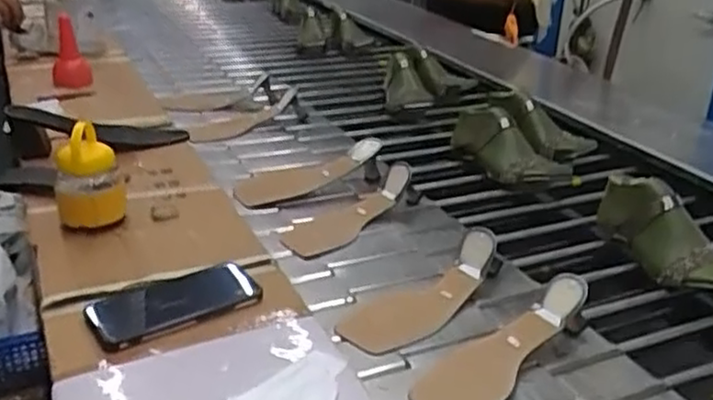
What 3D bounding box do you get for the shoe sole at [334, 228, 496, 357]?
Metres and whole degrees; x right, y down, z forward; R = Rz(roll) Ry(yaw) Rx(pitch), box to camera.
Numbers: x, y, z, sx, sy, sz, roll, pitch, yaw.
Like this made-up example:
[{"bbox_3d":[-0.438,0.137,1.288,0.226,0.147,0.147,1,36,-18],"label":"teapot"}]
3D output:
[{"bbox_3d":[0.081,0.109,0.834,0.234,0.043,0.102,-31,40,-26],"label":"shoe sole"}]

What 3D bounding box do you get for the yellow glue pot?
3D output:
[{"bbox_3d":[-0.328,-0.034,0.882,0.084,0.120,0.079,-10,30,-22],"label":"yellow glue pot"}]

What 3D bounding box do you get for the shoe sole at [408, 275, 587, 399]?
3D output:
[{"bbox_3d":[0.153,0.156,0.737,0.236,0.041,0.078,-33,41,-27],"label":"shoe sole"}]

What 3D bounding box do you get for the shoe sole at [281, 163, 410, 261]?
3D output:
[{"bbox_3d":[-0.008,0.017,1.012,0.241,0.035,0.088,-34,42,-26],"label":"shoe sole"}]

